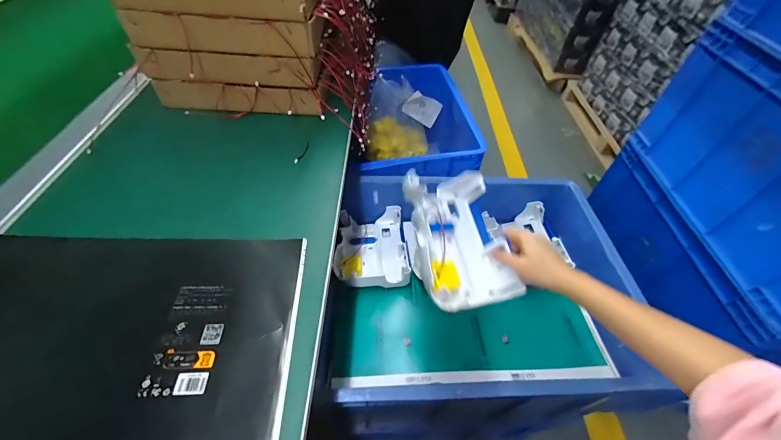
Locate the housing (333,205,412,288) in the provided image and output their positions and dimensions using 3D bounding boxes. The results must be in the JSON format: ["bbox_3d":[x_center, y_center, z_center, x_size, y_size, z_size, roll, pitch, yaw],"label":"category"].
[{"bbox_3d":[-0.040,0.059,0.692,0.145,0.055,0.181,-4,51,-9],"label":"housing"}]

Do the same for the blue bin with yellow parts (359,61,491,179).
[{"bbox_3d":[0.072,-0.212,0.893,0.287,0.198,0.411,-3,51,-8],"label":"blue bin with yellow parts"}]

